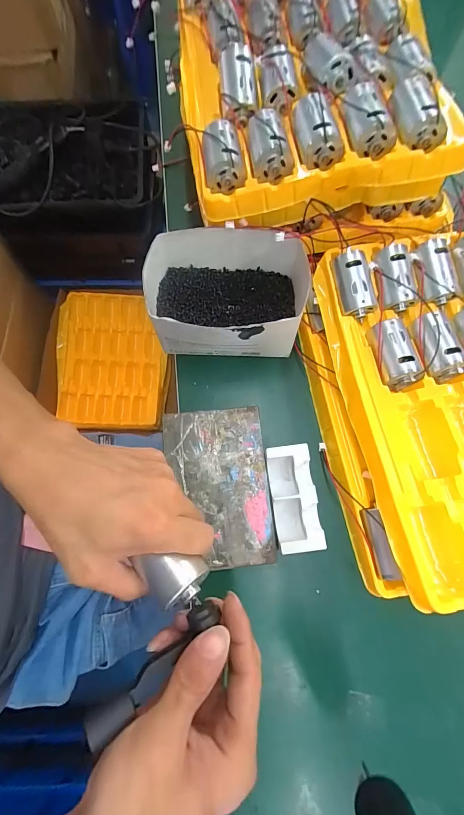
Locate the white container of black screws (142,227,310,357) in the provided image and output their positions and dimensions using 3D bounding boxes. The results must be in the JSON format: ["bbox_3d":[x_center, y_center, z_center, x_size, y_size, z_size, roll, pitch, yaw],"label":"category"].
[{"bbox_3d":[-0.004,-0.112,0.353,0.154,0.072,0.113,5,73,2],"label":"white container of black screws"}]

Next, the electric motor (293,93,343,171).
[{"bbox_3d":[0.072,-0.240,0.296,0.030,0.025,0.069,-11,74,-3],"label":"electric motor"}]

